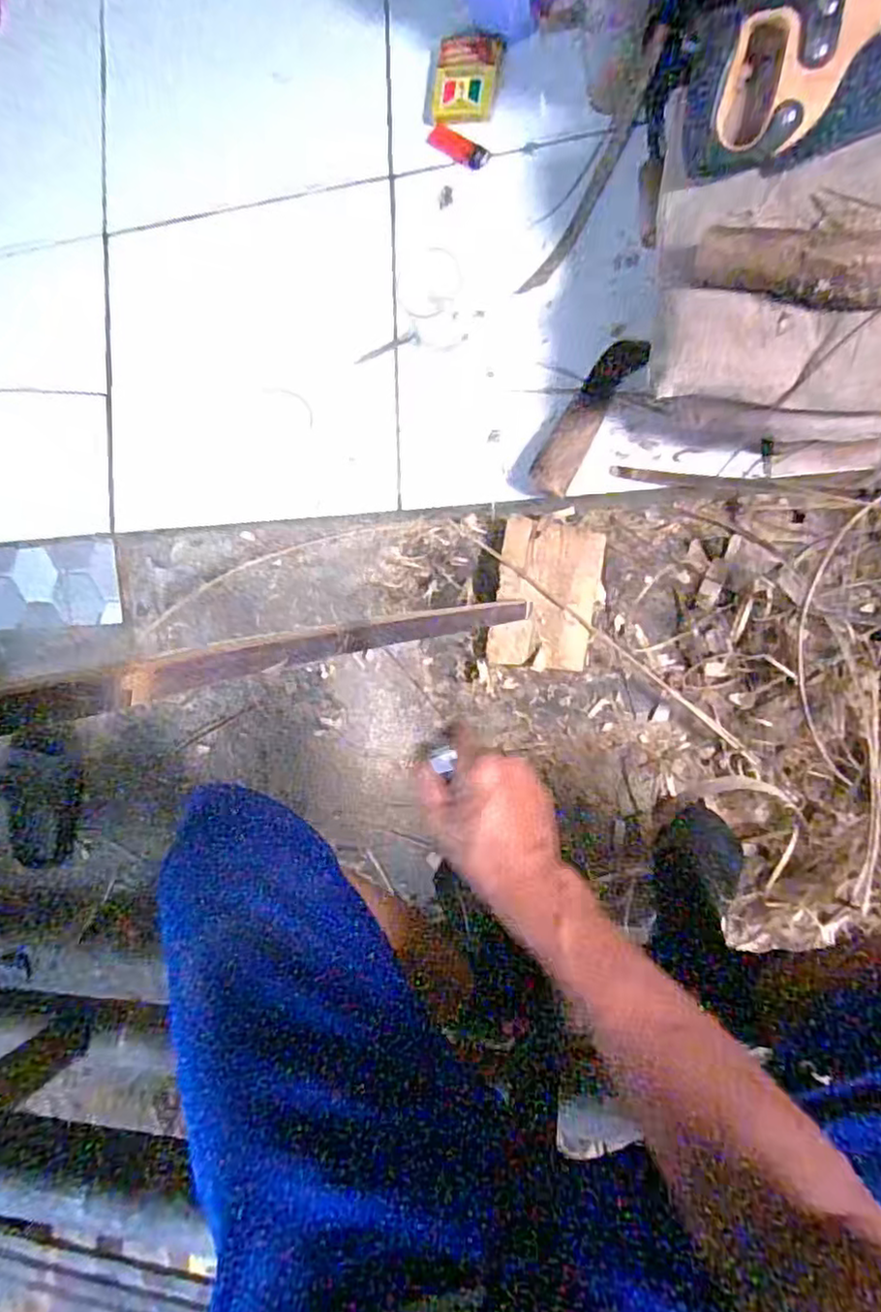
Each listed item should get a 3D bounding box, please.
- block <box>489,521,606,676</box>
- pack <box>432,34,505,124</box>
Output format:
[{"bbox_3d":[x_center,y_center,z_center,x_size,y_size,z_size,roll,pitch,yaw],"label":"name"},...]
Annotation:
[{"bbox_3d":[0.123,-0.069,0.760,0.116,0.041,0.168,9,91,15],"label":"block"},{"bbox_3d":[0.029,-0.651,0.745,0.072,0.014,0.083,12,94,9],"label":"pack"}]

